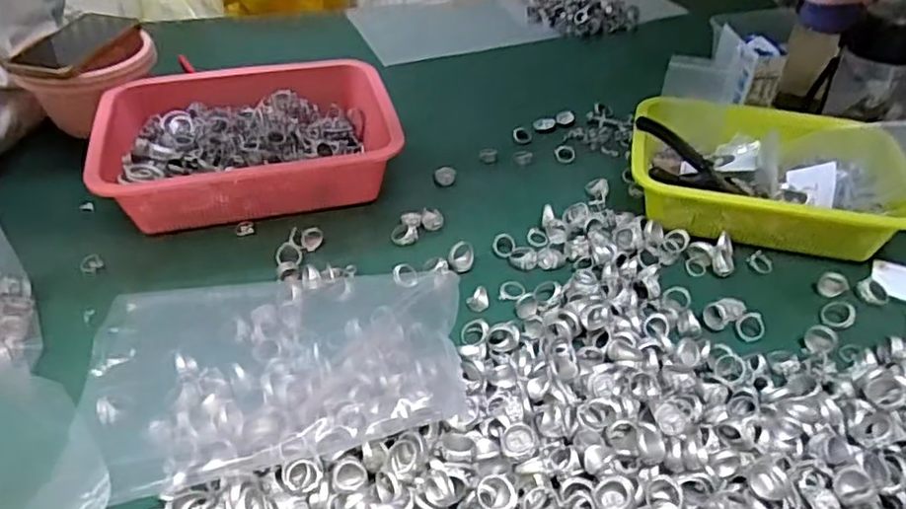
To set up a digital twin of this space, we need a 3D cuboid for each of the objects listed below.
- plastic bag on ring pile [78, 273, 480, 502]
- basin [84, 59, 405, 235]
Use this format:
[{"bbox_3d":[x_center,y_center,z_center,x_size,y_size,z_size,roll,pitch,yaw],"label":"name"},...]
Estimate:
[{"bbox_3d":[-0.135,0.081,0.525,0.279,0.031,0.189,-9,39,-9],"label":"plastic bag on ring pile"},{"bbox_3d":[-0.221,-0.130,0.733,0.300,0.076,0.224,-10,42,-13],"label":"basin"}]

